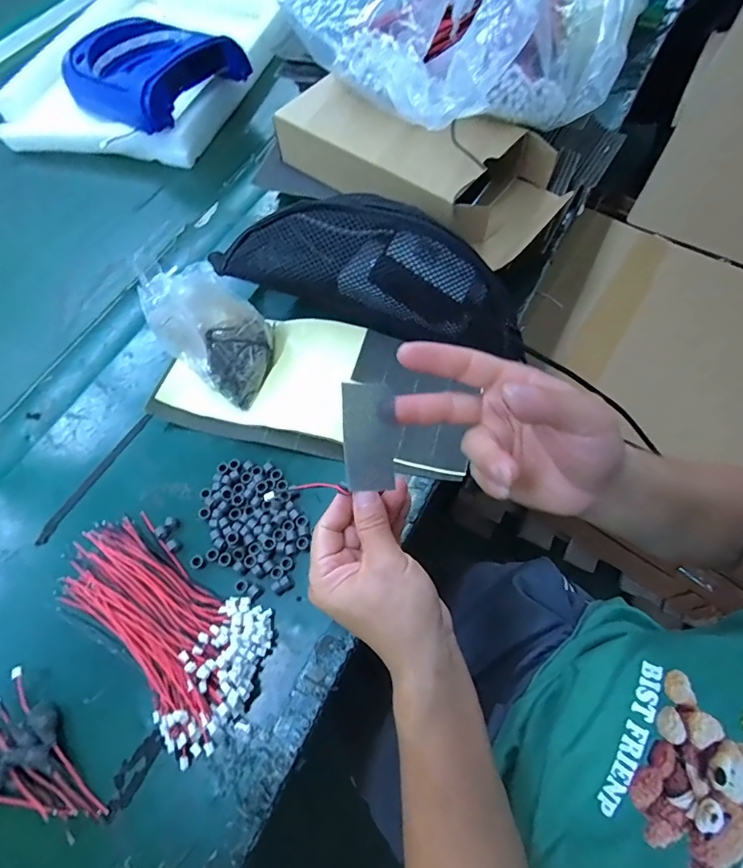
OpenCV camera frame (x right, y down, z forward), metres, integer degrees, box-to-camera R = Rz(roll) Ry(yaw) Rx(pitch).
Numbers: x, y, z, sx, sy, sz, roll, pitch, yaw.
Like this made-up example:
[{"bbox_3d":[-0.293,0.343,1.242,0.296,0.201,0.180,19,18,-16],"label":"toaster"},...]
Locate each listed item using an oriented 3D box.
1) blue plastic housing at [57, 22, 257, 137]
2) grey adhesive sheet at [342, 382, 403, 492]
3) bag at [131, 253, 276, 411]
[{"bbox_3d":[-0.291,-0.483,0.613,0.207,0.073,0.161,34,71,16],"label":"blue plastic housing"},{"bbox_3d":[0.001,0.001,0.261,0.031,0.004,0.057,-2,85,-12],"label":"grey adhesive sheet"},{"bbox_3d":[-0.145,-0.092,0.427,0.090,0.107,0.078,24,67,14],"label":"bag"}]

